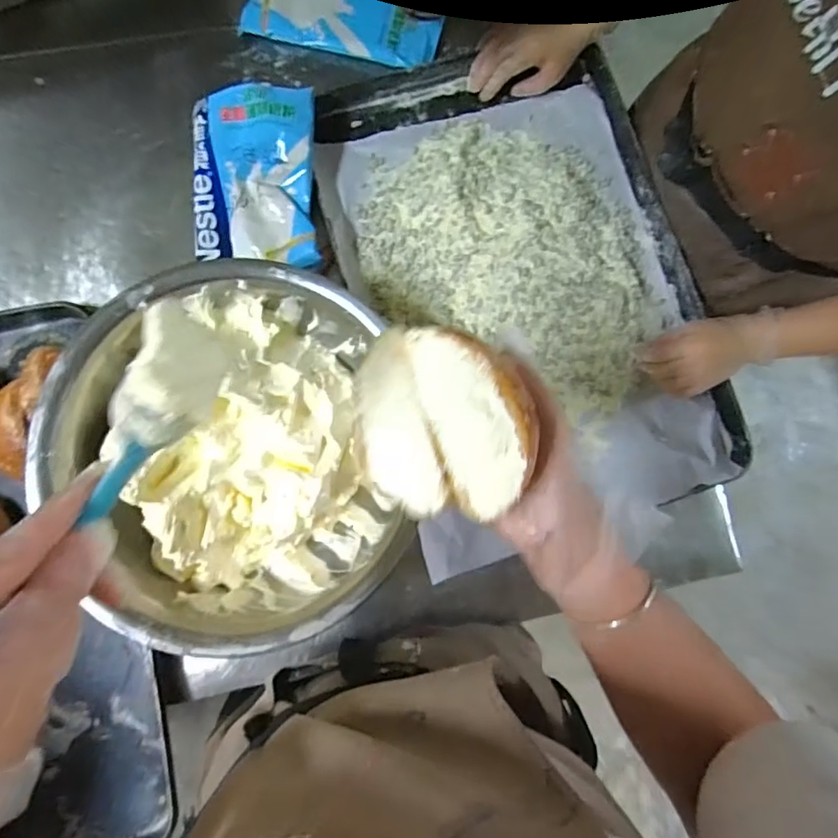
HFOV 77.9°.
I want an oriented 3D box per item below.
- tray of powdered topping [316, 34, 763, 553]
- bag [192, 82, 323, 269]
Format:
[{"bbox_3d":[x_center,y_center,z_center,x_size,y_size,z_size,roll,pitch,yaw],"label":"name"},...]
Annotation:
[{"bbox_3d":[0.124,-0.162,0.630,0.412,0.039,0.593,-14,84,-5],"label":"tray of powdered topping"},{"bbox_3d":[-0.194,-0.279,0.609,0.146,0.057,0.200,-2,83,-4],"label":"bag"}]

